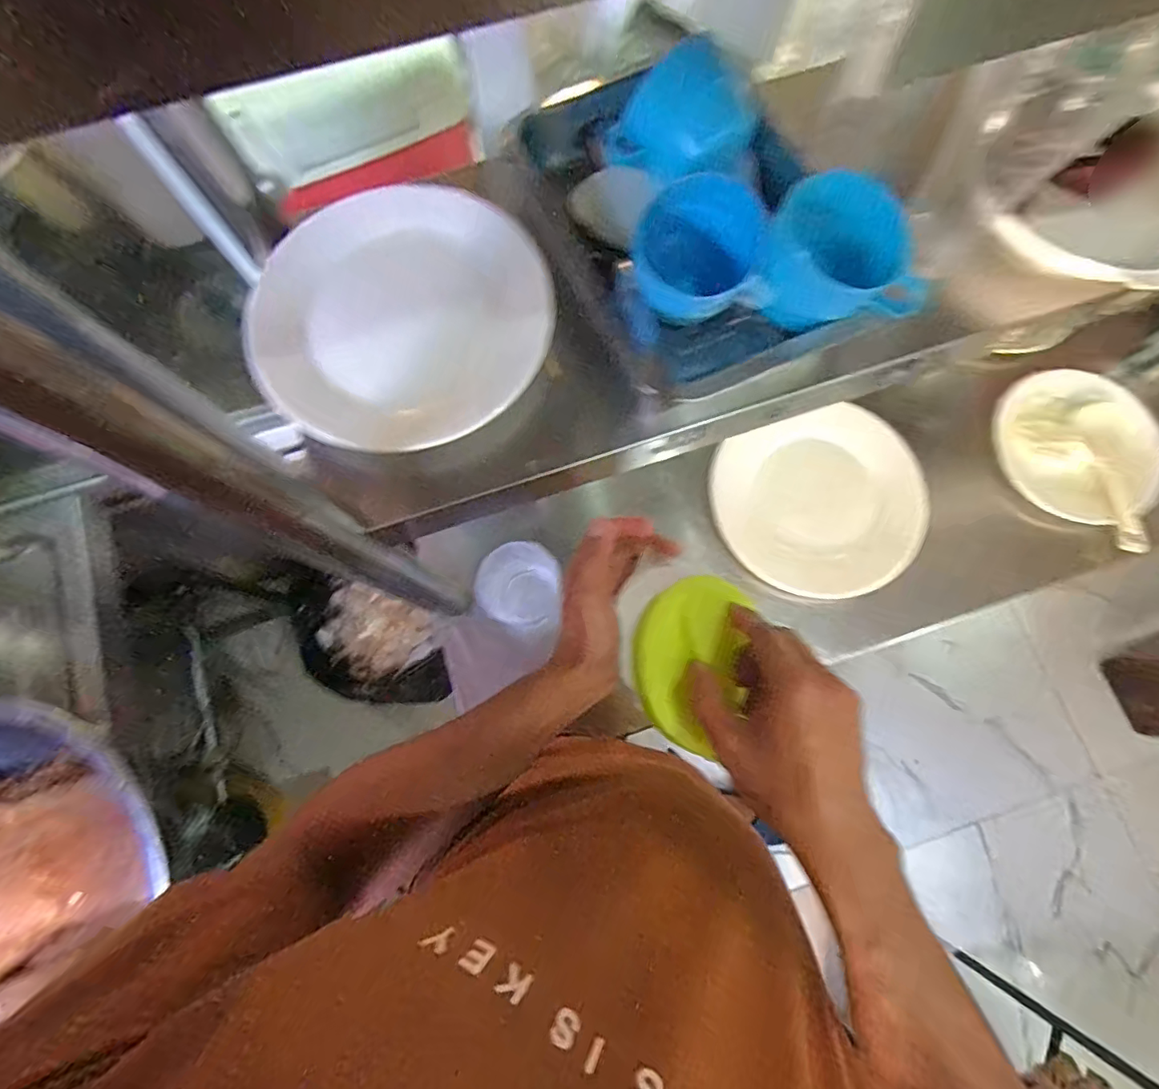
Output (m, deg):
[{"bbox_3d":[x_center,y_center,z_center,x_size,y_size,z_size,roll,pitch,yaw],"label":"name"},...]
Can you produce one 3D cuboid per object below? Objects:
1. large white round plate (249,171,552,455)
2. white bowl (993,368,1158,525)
[{"bbox_3d":[-0.122,-0.157,0.369,0.185,0.034,0.193,0,76,1],"label":"large white round plate"},{"bbox_3d":[0.616,-0.122,0.668,0.152,0.043,0.197,-25,77,-5],"label":"white bowl"}]

